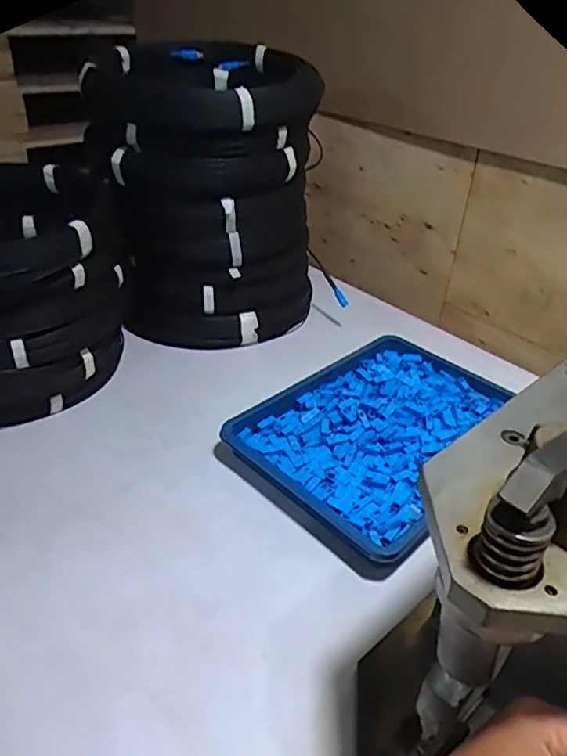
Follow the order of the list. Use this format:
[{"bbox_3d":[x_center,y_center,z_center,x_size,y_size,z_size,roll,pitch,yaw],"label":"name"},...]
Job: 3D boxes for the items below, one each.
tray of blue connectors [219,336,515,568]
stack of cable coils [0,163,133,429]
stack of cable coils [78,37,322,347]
[{"bbox_3d":[0.117,0.062,0.676,0.229,0.042,0.305,31,43,34],"label":"tray of blue connectors"},{"bbox_3d":[-0.316,-0.106,0.696,0.251,0.224,0.280,-3,35,-9],"label":"stack of cable coils"},{"bbox_3d":[-0.107,-0.261,0.840,0.281,0.352,0.289,-3,35,-9],"label":"stack of cable coils"}]

